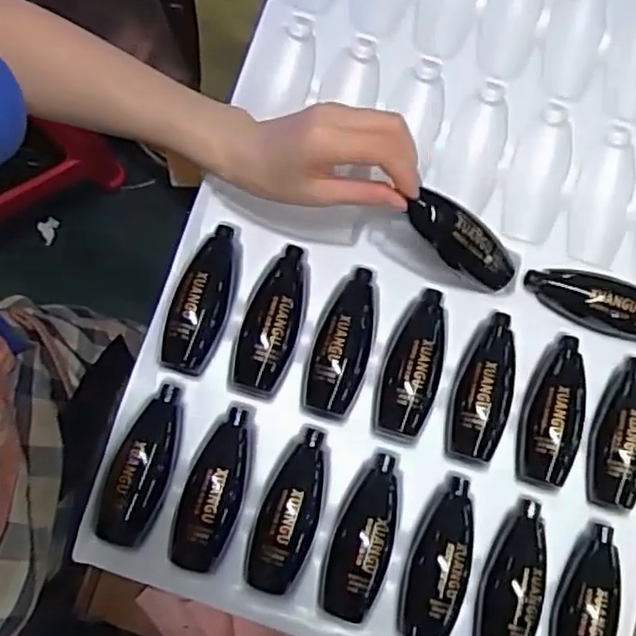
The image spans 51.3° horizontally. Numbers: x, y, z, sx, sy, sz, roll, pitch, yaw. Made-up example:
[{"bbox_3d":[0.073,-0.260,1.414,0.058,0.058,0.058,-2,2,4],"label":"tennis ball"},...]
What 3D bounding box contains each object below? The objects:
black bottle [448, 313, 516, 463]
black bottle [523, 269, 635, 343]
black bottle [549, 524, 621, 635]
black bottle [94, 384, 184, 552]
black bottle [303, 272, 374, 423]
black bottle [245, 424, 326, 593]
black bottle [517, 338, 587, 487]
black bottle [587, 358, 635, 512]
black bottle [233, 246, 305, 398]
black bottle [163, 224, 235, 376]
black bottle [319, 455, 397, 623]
[{"bbox_3d":[0.114,0.044,0.439,0.037,0.022,0.099,16,79,-1],"label":"black bottle"},{"bbox_3d":[0.195,-0.012,0.452,0.104,0.019,0.036,19,79,-1],"label":"black bottle"},{"bbox_3d":[0.171,0.182,0.414,0.039,0.016,0.098,14,79,-2],"label":"black bottle"},{"bbox_3d":[-0.110,0.092,0.417,0.037,0.016,0.099,18,79,-1],"label":"black bottle"},{"bbox_3d":[0.018,0.014,0.441,0.036,0.022,0.102,16,79,-1],"label":"black bottle"},{"bbox_3d":[-0.017,0.119,0.408,0.037,0.019,0.100,20,79,-1],"label":"black bottle"},{"bbox_3d":[0.160,0.060,0.439,0.041,0.019,0.101,16,79,-1],"label":"black bottle"},{"bbox_3d":[0.206,0.076,0.437,0.038,0.017,0.100,22,79,0],"label":"black bottle"},{"bbox_3d":[-0.031,-0.002,0.437,0.037,0.024,0.101,15,79,-1],"label":"black bottle"},{"bbox_3d":[-0.075,-0.014,0.436,0.030,0.024,0.100,19,79,-1],"label":"black bottle"},{"bbox_3d":[0.029,0.135,0.410,0.036,0.020,0.099,17,79,-1],"label":"black bottle"}]

